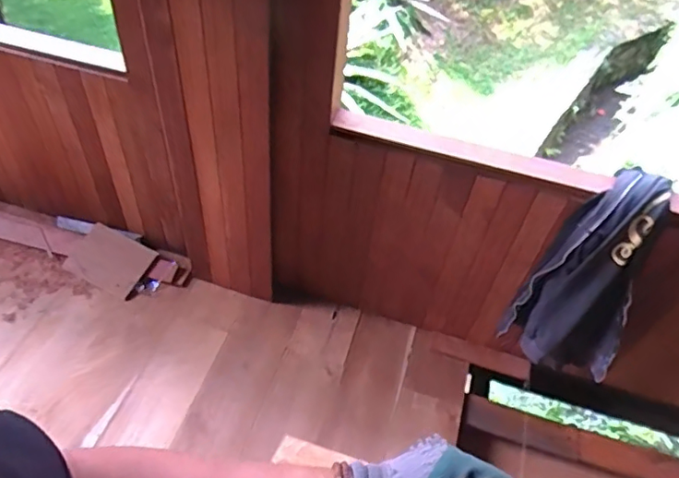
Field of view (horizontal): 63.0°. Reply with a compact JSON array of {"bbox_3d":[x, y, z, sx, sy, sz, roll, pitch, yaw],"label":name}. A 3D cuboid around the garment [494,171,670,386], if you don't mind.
[{"bbox_3d":[0.577,0.108,1.282,0.251,0.527,0.172,28,52,17],"label":"garment"}]

